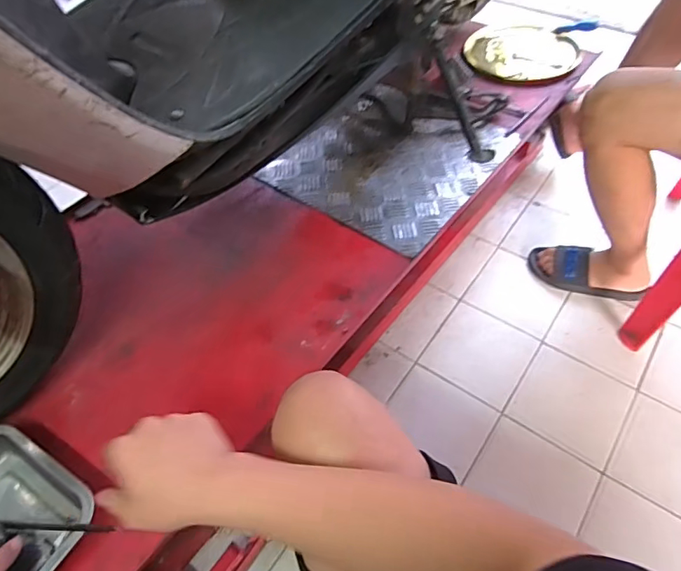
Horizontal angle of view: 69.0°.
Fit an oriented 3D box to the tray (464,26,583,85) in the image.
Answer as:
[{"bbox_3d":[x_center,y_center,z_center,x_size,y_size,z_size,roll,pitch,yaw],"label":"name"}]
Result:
[{"bbox_3d":[0.419,-0.542,1.147,0.250,0.016,0.224,10,54,11],"label":"tray"}]

